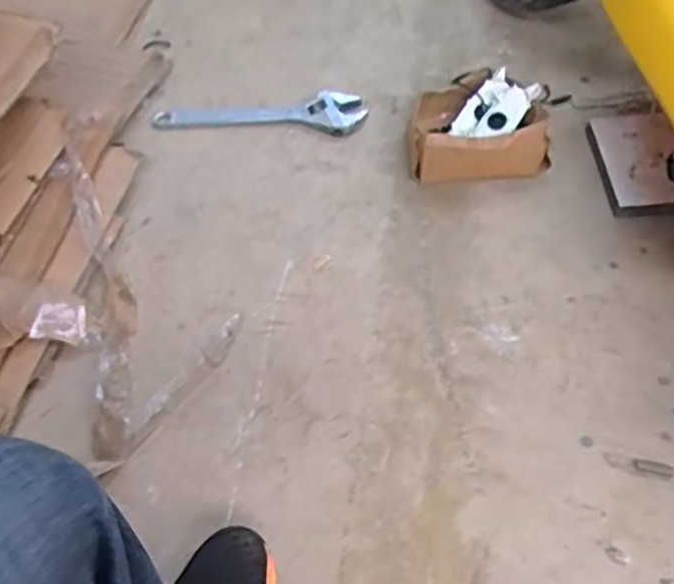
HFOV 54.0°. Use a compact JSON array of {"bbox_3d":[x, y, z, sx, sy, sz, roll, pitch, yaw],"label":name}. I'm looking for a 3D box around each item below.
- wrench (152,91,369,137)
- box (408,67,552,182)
[{"bbox_3d":[-0.128,-0.292,1.082,0.347,0.025,0.074,1,56,3],"label":"wrench"},{"bbox_3d":[0.204,-0.249,1.006,0.207,0.082,0.177,-12,57,-6],"label":"box"}]

